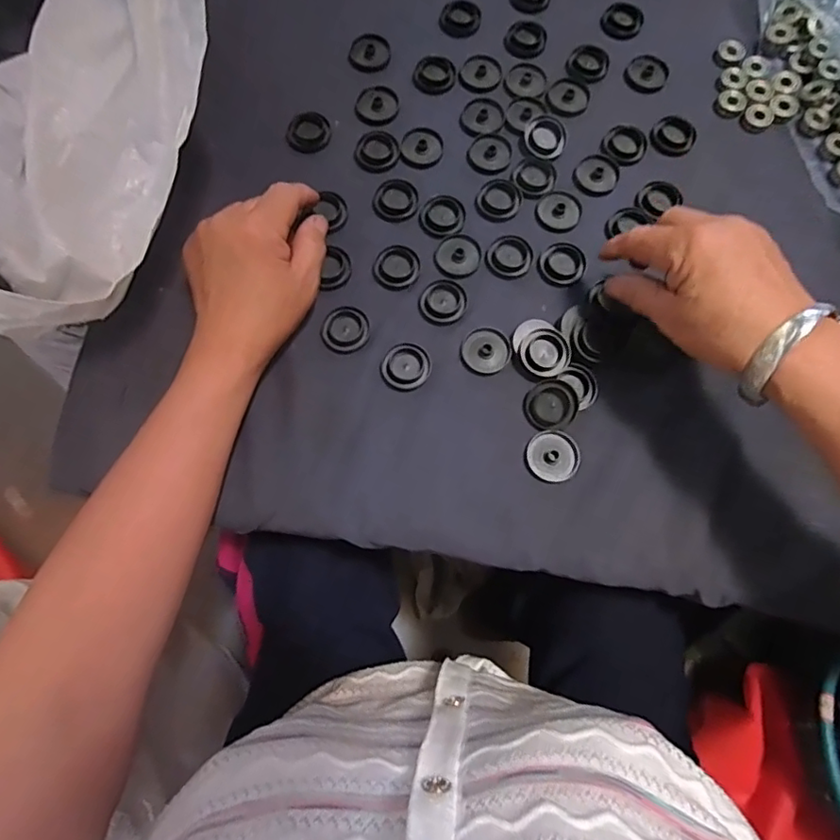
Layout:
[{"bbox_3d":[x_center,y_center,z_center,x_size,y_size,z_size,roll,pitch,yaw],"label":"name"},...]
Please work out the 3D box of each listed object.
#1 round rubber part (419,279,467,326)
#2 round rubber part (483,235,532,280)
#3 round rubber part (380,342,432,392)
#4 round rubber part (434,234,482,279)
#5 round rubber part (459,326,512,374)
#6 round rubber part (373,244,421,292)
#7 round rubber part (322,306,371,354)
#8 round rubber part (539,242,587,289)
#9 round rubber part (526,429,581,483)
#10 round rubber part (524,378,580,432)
[{"bbox_3d":[0.017,-0.085,0.406,0.033,0.004,0.034,0,75,1],"label":"round rubber part"},{"bbox_3d":[0.065,-0.119,0.410,0.032,0.006,0.031,0,75,1],"label":"round rubber part"},{"bbox_3d":[-0.009,-0.037,0.387,0.033,0.004,0.034,0,75,1],"label":"round rubber part"},{"bbox_3d":[0.028,-0.119,0.411,0.031,0.005,0.034,0,75,1],"label":"round rubber part"},{"bbox_3d":[0.046,-0.048,0.389,0.033,0.004,0.034,0,75,1],"label":"round rubber part"},{"bbox_3d":[-0.016,-0.111,0.408,0.032,0.004,0.035,0,75,1],"label":"round rubber part"},{"bbox_3d":[-0.051,-0.063,0.393,0.032,0.004,0.033,0,75,1],"label":"round rubber part"},{"bbox_3d":[0.102,-0.112,0.408,0.032,0.010,0.030,0,75,1],"label":"round rubber part"},{"bbox_3d":[0.087,0.023,0.370,0.034,0.004,0.034,0,75,1],"label":"round rubber part"},{"bbox_3d":[0.088,-0.011,0.377,0.033,0.007,0.036,0,75,1],"label":"round rubber part"}]

